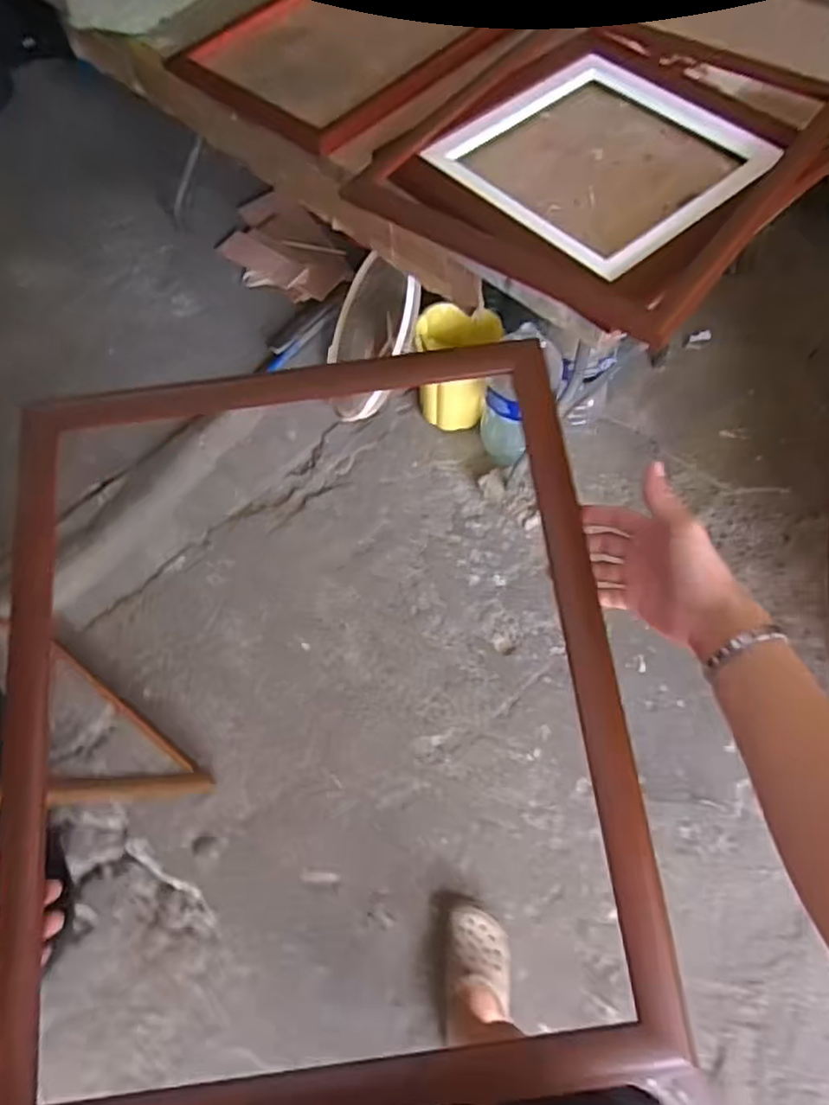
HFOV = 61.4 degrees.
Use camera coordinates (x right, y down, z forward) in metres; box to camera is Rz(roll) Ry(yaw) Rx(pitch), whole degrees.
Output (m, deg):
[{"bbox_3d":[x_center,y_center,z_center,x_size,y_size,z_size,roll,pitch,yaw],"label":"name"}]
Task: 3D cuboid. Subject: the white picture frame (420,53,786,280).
[{"bbox_3d":[0.300,-0.625,1.087,0.438,0.025,0.432,-38,63,-18],"label":"white picture frame"}]

